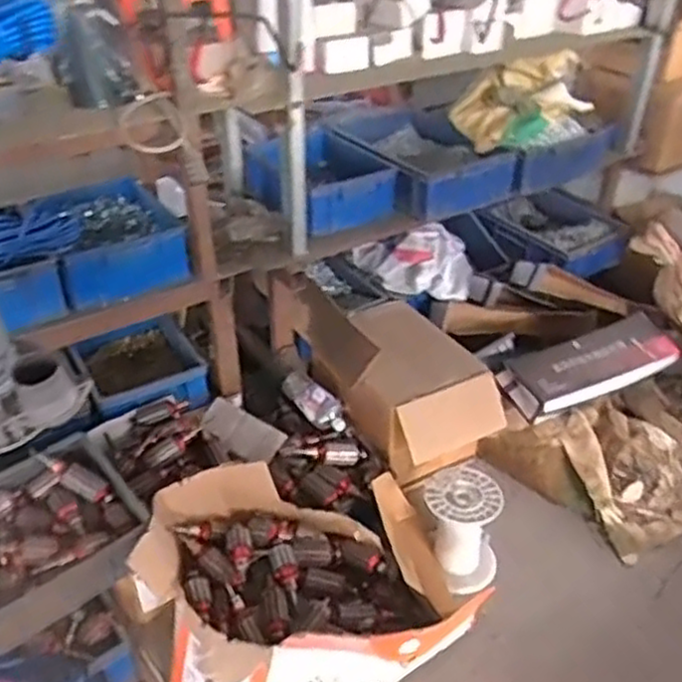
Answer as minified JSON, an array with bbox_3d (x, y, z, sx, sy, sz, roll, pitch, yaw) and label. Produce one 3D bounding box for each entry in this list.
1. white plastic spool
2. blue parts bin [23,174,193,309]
[{"bbox_3d":[0.290,0.450,1.752,0.177,0.237,0.184,1,33,0],"label":"white plastic spool"},{"bbox_3d":[-0.574,-0.259,1.846,0.312,0.143,0.380,-17,37,-25],"label":"blue parts bin"}]

